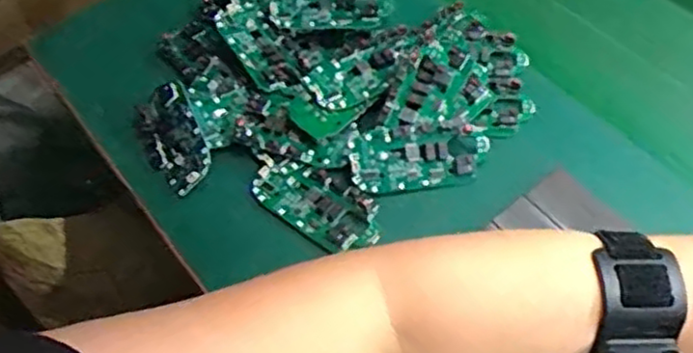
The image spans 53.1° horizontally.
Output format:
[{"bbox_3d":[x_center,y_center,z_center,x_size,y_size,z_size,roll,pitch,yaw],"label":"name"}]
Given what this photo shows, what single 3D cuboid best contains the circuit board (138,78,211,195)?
[{"bbox_3d":[-0.131,-0.029,0.521,0.047,0.010,0.091,-35,64,17],"label":"circuit board"}]

